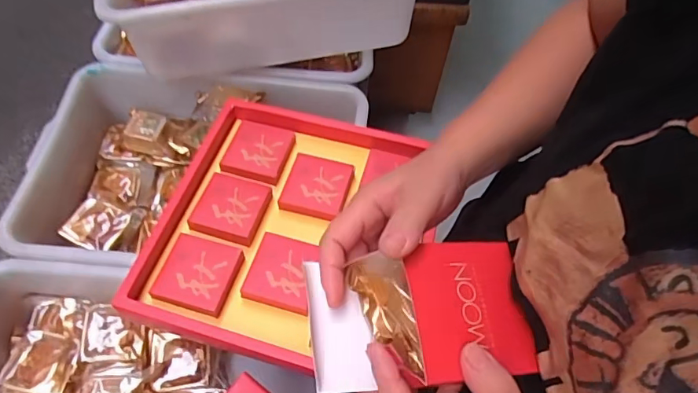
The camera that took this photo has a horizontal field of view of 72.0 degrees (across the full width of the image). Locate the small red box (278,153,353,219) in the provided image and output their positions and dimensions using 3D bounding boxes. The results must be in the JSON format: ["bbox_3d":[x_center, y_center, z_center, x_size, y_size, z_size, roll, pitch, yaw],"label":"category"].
[{"bbox_3d":[-0.045,-0.015,0.667,0.086,0.023,0.086,14,60,4],"label":"small red box"}]

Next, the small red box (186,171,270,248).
[{"bbox_3d":[-0.155,0.011,0.637,0.085,0.020,0.093,16,61,5],"label":"small red box"}]

